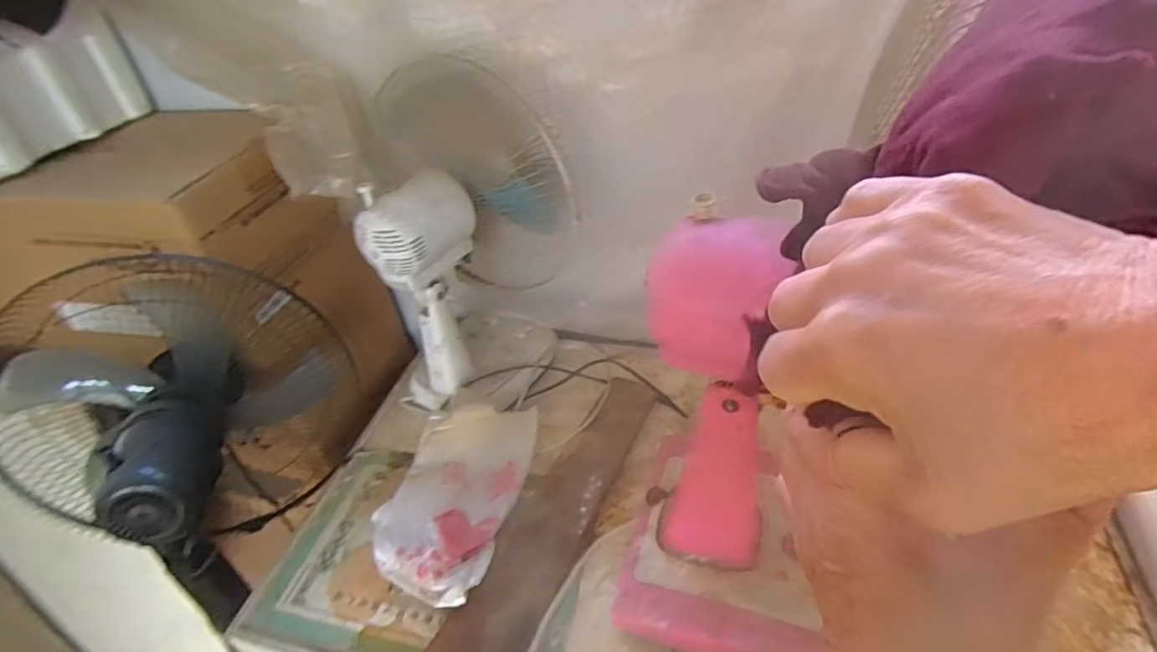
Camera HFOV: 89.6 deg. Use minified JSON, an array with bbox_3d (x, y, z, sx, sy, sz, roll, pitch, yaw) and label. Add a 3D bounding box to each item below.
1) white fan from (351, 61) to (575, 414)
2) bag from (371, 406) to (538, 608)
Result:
[{"bbox_3d":[-0.168,-0.099,0.807,0.247,0.409,0.266,-29,47,-22],"label":"white fan"},{"bbox_3d":[-0.161,0.201,0.733,0.157,0.030,0.260,6,44,14],"label":"bag"}]

